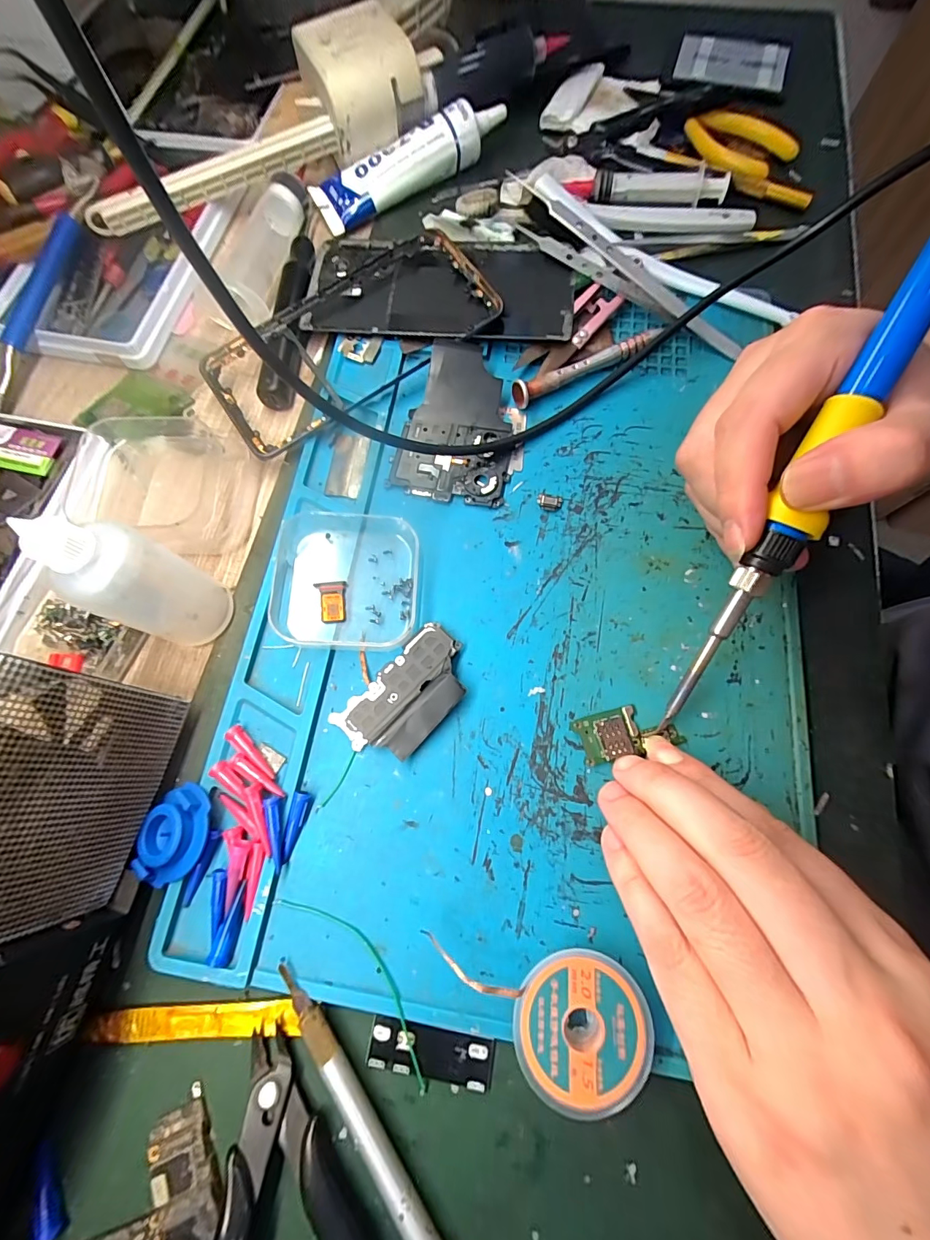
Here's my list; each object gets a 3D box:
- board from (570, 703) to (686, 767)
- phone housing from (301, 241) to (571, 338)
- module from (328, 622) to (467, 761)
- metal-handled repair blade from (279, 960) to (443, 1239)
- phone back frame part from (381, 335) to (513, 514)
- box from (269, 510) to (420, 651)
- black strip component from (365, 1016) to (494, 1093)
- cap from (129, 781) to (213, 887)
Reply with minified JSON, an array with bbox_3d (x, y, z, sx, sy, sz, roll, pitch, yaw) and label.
[{"bbox_3d":[0.069,0.047,0.187,0.043,0.004,0.020,-13,73,-3],"label":"board"},{"bbox_3d":[-0.015,-0.193,0.257,0.151,0.011,0.071,6,73,3],"label":"phone housing"},{"bbox_3d":[-0.024,0.033,0.193,0.035,0.008,0.061,42,78,13],"label":"module"},{"bbox_3d":[-0.024,0.184,0.145,0.008,0.008,0.142,-36,75,-10],"label":"metal-handled repair blade"},{"bbox_3d":[-0.003,-0.105,0.233,0.058,0.008,0.090,9,80,2],"label":"phone back frame part"},{"bbox_3d":[-0.056,-0.020,0.207,0.064,0.014,0.066,2,72,2],"label":"box"},{"bbox_3d":[-0.012,0.154,0.157,0.044,0.004,0.015,9,73,4],"label":"black strip component"},{"bbox_3d":[-0.115,0.085,0.173,0.026,0.008,0.035,32,76,11],"label":"cap"}]

